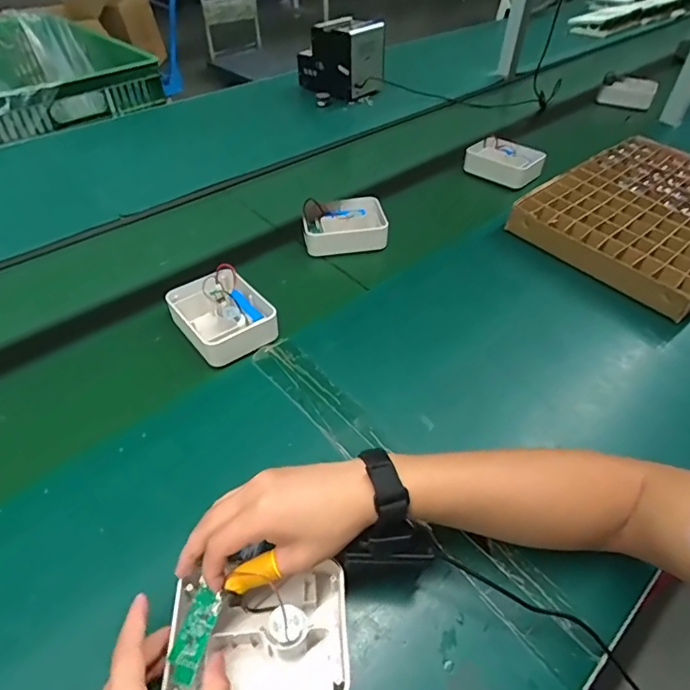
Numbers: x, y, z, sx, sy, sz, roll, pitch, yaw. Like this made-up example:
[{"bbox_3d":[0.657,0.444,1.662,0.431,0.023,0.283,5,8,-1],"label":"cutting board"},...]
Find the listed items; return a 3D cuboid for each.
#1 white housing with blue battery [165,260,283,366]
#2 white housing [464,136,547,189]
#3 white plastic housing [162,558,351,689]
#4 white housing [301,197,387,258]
[{"bbox_3d":[-0.155,-0.040,0.625,0.100,0.040,0.131,-29,53,-29],"label":"white housing with blue battery"},{"bbox_3d":[0.308,-0.352,0.950,0.144,0.056,0.079,32,51,27],"label":"white housing"},{"bbox_3d":[-0.061,0.216,0.363,0.128,0.045,0.093,-1,44,-4],"label":"white plastic housing"},{"bbox_3d":[-0.002,-0.193,0.788,0.130,0.050,0.104,-4,45,-7],"label":"white housing"}]

